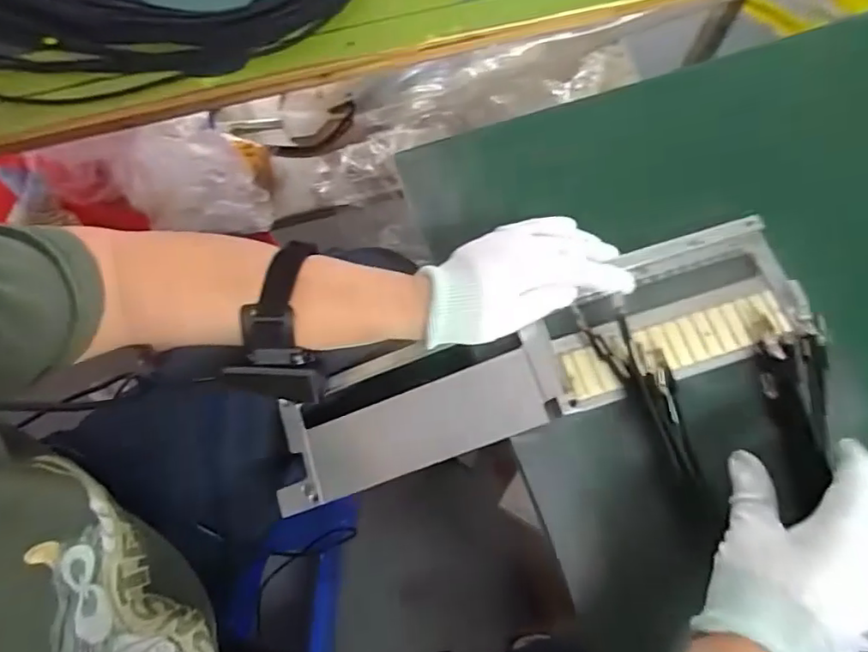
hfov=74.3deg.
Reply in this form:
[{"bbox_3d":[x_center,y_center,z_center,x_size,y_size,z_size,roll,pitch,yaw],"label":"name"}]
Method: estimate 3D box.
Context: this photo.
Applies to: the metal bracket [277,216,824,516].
[{"bbox_3d":[0.075,0.027,0.421,0.401,0.037,0.101,-21,71,-2],"label":"metal bracket"}]

